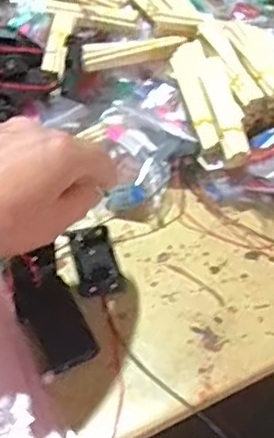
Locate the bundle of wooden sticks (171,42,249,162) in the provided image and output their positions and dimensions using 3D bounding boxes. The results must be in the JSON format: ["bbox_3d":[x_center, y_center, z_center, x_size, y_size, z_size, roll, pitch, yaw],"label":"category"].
[{"bbox_3d":[0.062,-0.101,0.529,0.039,0.020,0.133,-12,59,-11],"label":"bundle of wooden sticks"}]

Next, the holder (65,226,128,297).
[{"bbox_3d":[-0.031,0.032,0.461,0.034,0.012,0.057,-15,46,-14],"label":"holder"}]

